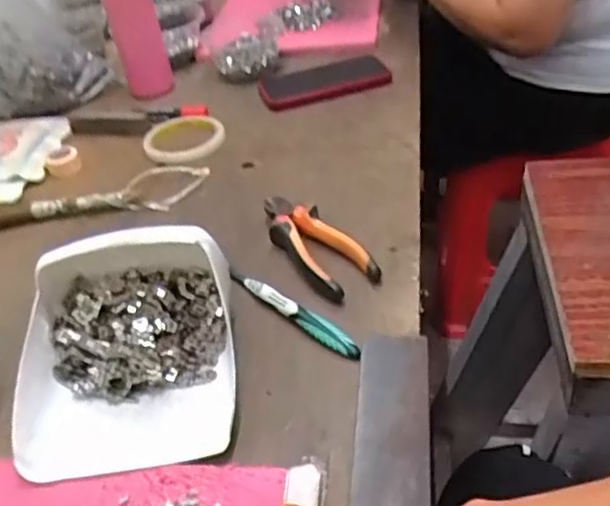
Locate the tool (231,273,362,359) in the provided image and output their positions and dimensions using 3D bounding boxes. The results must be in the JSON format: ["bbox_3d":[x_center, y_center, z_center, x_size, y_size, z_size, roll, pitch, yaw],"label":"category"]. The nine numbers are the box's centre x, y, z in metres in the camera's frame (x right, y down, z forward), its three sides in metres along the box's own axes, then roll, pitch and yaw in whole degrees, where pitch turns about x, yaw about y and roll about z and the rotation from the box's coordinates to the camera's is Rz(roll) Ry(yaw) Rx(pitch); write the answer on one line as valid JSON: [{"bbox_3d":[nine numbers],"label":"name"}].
[{"bbox_3d":[-0.013,0.047,0.553,0.012,0.019,0.147,-34,46,-30],"label":"tool"}]

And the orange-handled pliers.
[{"bbox_3d":[0.007,-0.010,0.611,0.052,0.023,0.143,-24,42,-21],"label":"orange-handled pliers"}]

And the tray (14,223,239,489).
[{"bbox_3d":[-0.133,0.057,0.496,0.158,0.079,0.178,-9,38,-1],"label":"tray"}]

